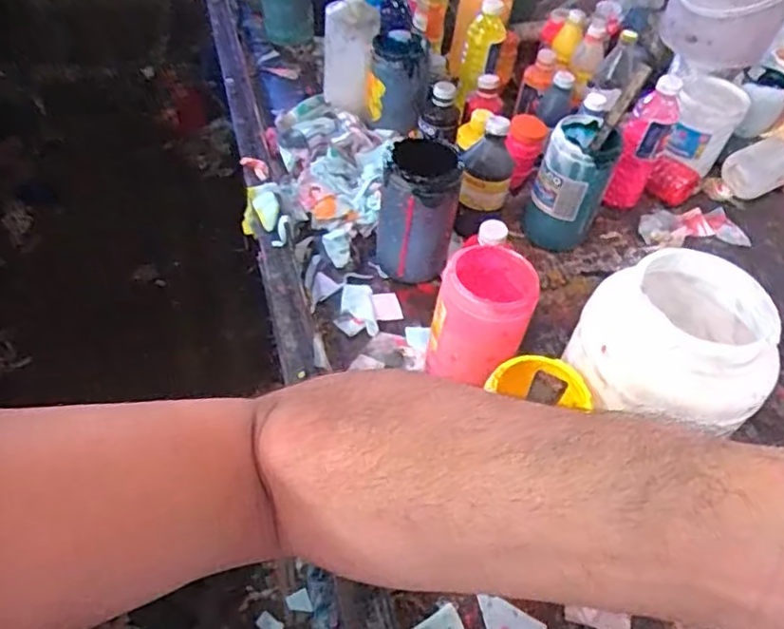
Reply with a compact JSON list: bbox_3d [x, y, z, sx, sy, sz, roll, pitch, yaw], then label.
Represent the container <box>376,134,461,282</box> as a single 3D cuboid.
[{"bbox_3d":[0.034,-0.126,0.805,0.094,0.174,0.076,10,47,2],"label":"container"}]

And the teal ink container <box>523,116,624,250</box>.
[{"bbox_3d":[0.248,-0.176,0.892,0.093,0.171,0.096,21,48,12],"label":"teal ink container"}]

